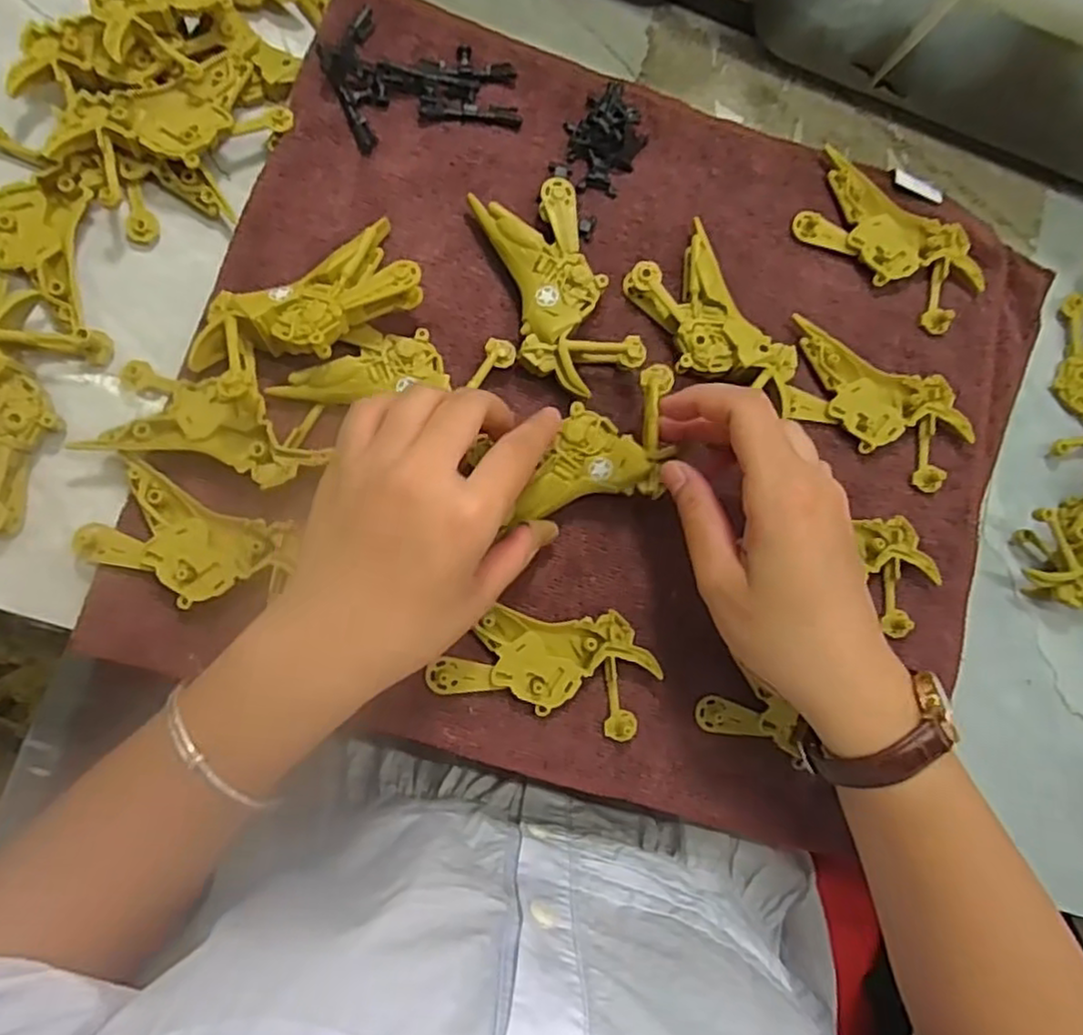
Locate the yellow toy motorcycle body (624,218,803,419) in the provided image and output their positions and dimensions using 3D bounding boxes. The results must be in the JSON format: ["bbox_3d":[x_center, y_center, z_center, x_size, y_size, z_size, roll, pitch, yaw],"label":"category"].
[{"bbox_3d":[0.082,-0.093,0.340,0.045,0.021,0.096,-33,89,-10],"label":"yellow toy motorcycle body"}]

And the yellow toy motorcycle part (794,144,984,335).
[{"bbox_3d":[0.184,-0.144,0.369,0.098,0.011,0.049,35,80,-3],"label":"yellow toy motorcycle part"}]

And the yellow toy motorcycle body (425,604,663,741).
[{"bbox_3d":[0.003,0.064,0.318,0.093,0.009,0.051,17,82,-6],"label":"yellow toy motorcycle body"}]

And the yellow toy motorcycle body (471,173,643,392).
[{"bbox_3d":[0.006,-0.106,0.330,0.052,0.022,0.094,-24,88,-10],"label":"yellow toy motorcycle body"}]

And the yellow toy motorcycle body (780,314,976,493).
[{"bbox_3d":[0.166,-0.056,0.353,0.097,0.014,0.050,24,81,-5],"label":"yellow toy motorcycle body"}]

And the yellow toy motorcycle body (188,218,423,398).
[{"bbox_3d":[-0.102,-0.089,0.307,0.099,0.034,0.042,-34,89,-10],"label":"yellow toy motorcycle body"}]

